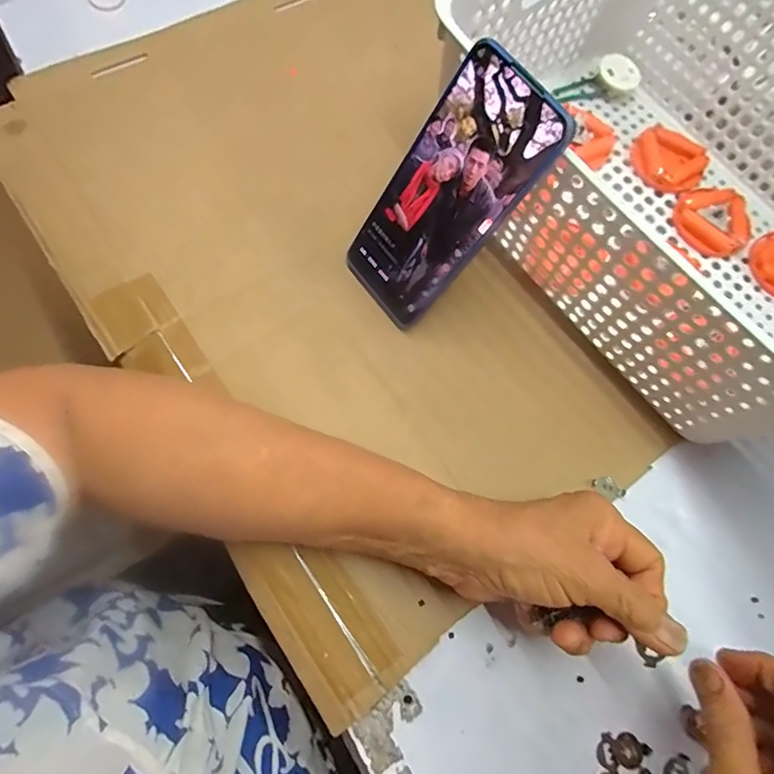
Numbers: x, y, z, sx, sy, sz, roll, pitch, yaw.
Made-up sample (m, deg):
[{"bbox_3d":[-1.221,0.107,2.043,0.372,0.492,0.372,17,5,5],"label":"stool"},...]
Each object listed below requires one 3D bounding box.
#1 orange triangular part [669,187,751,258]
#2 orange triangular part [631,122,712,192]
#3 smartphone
[{"bbox_3d":[0.276,-0.141,0.413,0.062,0.014,0.061,-42,79,-15],"label":"orange triangular part"},{"bbox_3d":[0.244,-0.197,0.427,0.061,0.015,0.056,36,74,8],"label":"orange triangular part"},{"bbox_3d":[0.033,-0.114,0.312,0.005,0.166,0.075,-27,76,-47],"label":"smartphone"}]

